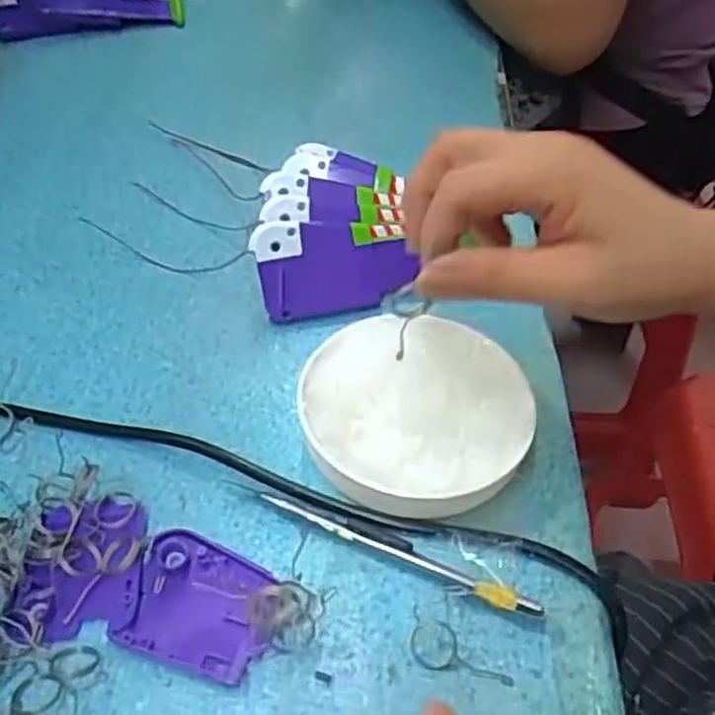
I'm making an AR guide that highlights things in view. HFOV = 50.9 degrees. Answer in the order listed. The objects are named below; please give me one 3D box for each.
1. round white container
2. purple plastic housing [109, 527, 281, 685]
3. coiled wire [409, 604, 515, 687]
[{"bbox_3d":[0.027,0.026,0.355,0.103,0.030,0.093,-3,49,-6],"label":"round white container"},{"bbox_3d":[-0.063,0.099,0.304,0.056,0.008,0.052,12,49,7],"label":"purple plastic housing"},{"bbox_3d":[0.040,0.116,0.294,0.046,0.005,0.020,22,51,15],"label":"coiled wire"}]

